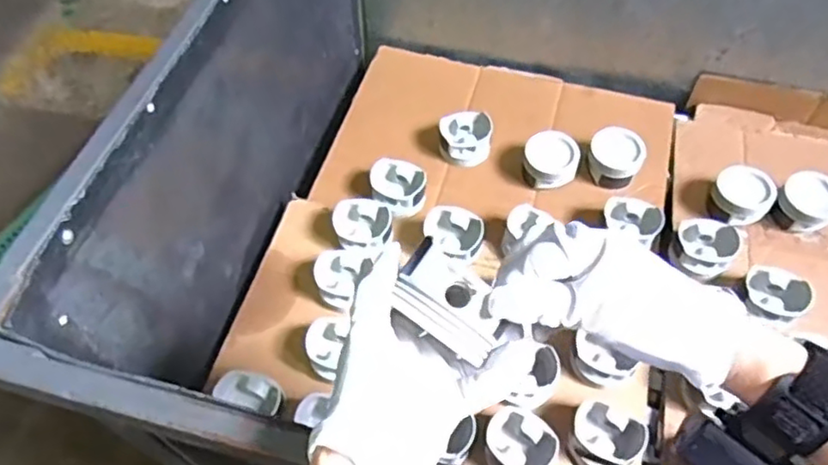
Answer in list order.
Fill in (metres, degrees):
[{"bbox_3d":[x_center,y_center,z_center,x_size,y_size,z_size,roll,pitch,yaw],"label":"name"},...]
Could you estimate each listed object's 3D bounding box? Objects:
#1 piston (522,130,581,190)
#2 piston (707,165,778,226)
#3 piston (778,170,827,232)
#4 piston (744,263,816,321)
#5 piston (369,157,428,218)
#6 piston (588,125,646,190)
[{"bbox_3d":[0.196,-0.100,0.916,0.076,0.056,0.072,-1,57,1],"label":"piston"},{"bbox_3d":[0.448,-0.047,0.877,0.076,0.056,0.080,38,65,23],"label":"piston"},{"bbox_3d":[0.534,-0.039,0.868,0.077,0.054,0.069,38,65,23],"label":"piston"},{"bbox_3d":[0.443,0.080,0.791,0.075,0.044,0.071,5,57,5],"label":"piston"},{"bbox_3d":[-0.021,-0.060,0.903,0.076,0.048,0.081,-1,57,1],"label":"piston"},{"bbox_3d":[0.287,-0.106,0.916,0.077,0.055,0.074,-1,57,1],"label":"piston"}]

